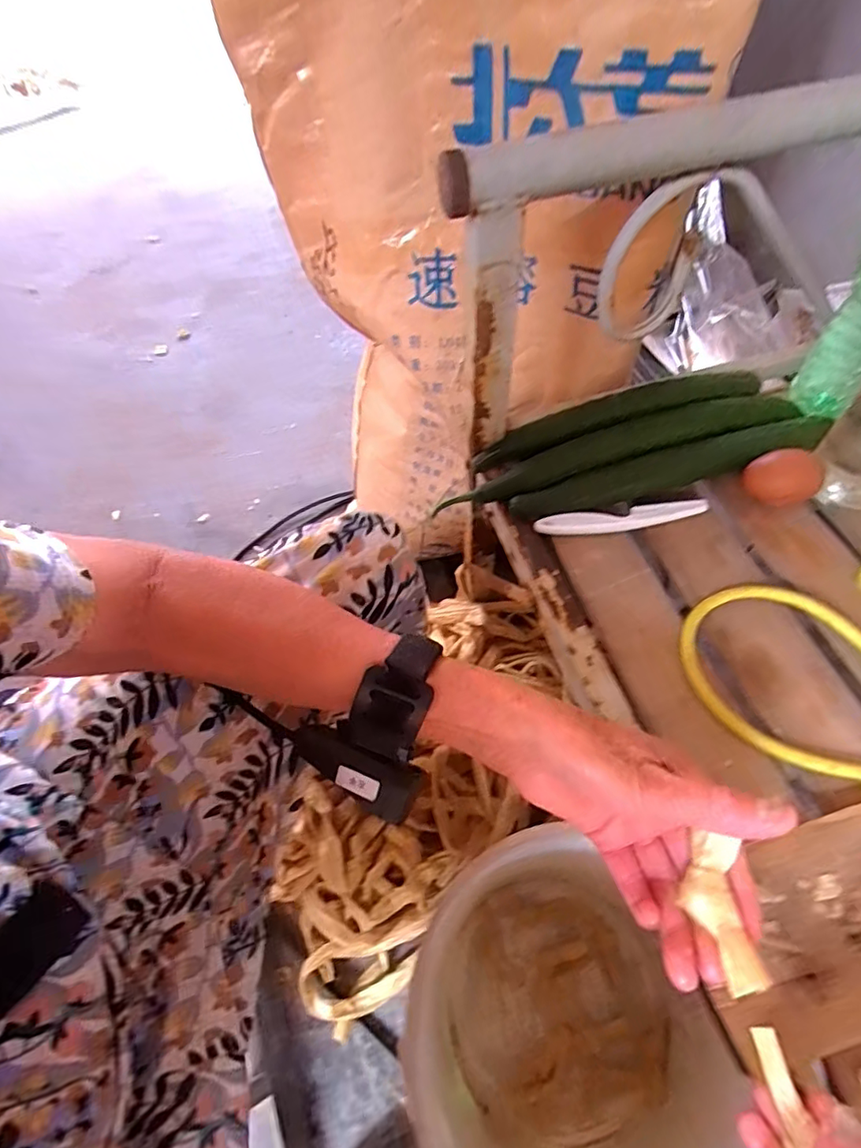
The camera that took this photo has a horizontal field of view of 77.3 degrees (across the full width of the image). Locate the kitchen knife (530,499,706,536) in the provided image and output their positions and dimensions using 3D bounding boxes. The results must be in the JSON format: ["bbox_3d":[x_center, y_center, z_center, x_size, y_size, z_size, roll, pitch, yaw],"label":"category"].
[{"bbox_3d":[0.153,-0.044,0.433,0.136,0.012,0.018,-8,58,0],"label":"kitchen knife"}]

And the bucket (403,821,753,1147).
[{"bbox_3d":[0.114,0.371,0.456,0.233,0.253,0.242,-1,57,2],"label":"bucket"}]

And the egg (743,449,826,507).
[{"bbox_3d":[0.277,-0.073,0.425,0.040,0.036,0.048,-42,64,-19],"label":"egg"}]

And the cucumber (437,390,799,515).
[{"bbox_3d":[0.163,-0.105,0.454,0.311,0.029,0.036,-16,58,-5],"label":"cucumber"}]

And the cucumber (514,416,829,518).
[{"bbox_3d":[0.197,-0.084,0.444,0.263,0.026,0.033,-15,58,-5],"label":"cucumber"}]

